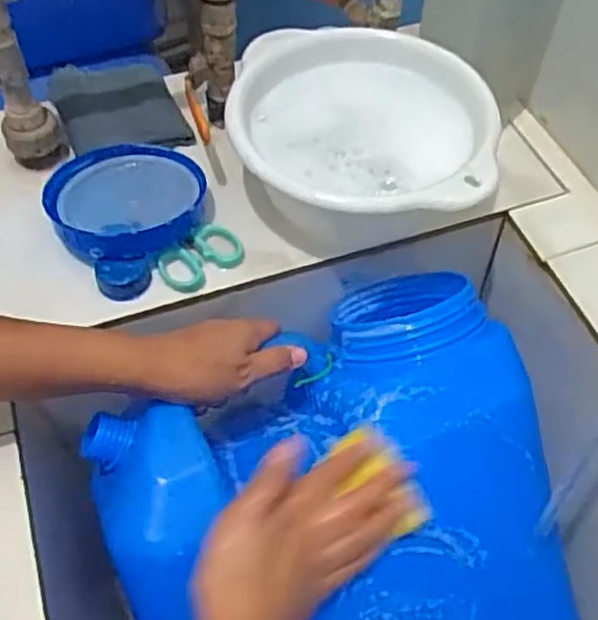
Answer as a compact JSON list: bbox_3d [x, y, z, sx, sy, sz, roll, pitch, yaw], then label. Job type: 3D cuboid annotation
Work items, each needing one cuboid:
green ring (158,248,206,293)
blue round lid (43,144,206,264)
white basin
[{"bbox_3d":[-0.089,-0.029,0.545,0.033,0.010,0.037,-14,60,-9],"label":"green ring"},{"bbox_3d":[-0.136,-0.090,0.563,0.119,0.029,0.113,0,55,-1],"label":"blue round lid"},{"bbox_3d":[0.049,-0.133,0.573,0.190,0.085,0.198,0,55,-1],"label":"white basin"}]

